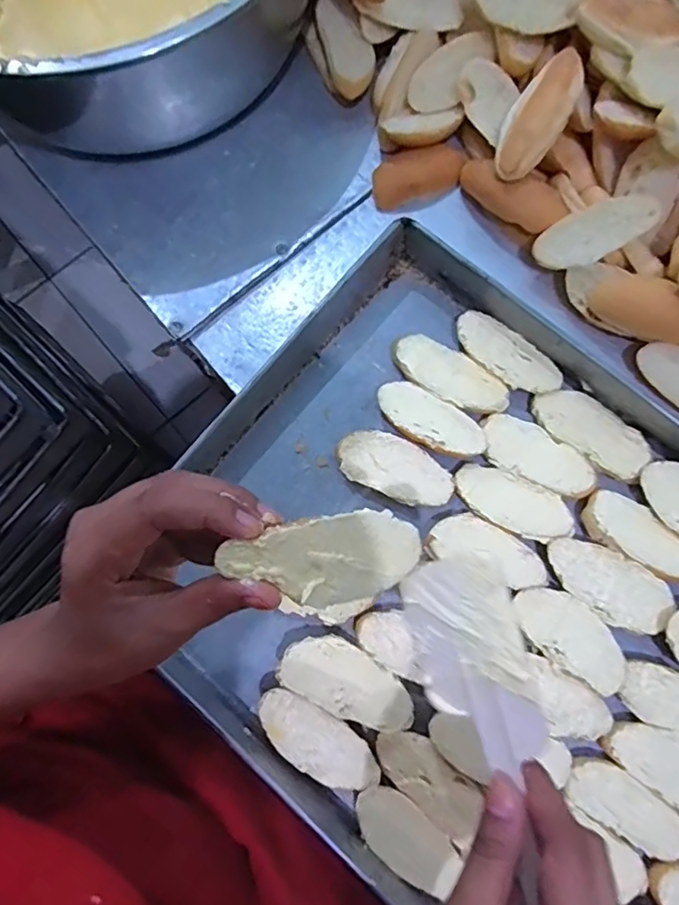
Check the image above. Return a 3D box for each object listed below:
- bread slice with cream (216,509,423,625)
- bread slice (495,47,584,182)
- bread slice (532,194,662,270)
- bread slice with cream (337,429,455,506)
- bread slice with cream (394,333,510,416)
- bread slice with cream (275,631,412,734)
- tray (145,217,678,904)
[{"bbox_3d":[-0.007,0.049,0.251,0.087,0.013,0.048,7,94,-19],"label":"bread slice with cream"},{"bbox_3d":[0.151,-0.257,0.430,0.043,0.008,0.096,28,100,20],"label":"bread slice"},{"bbox_3d":[0.194,-0.167,0.429,0.086,0.012,0.037,-19,76,22],"label":"bread slice"},{"bbox_3d":[0.043,0.012,0.427,0.088,0.015,0.043,22,78,6],"label":"bread slice with cream"},{"bbox_3d":[0.086,-0.059,0.441,0.094,0.013,0.038,30,79,8],"label":"bread slice with cream"},{"bbox_3d":[0.007,0.158,0.386,0.093,0.010,0.043,28,79,7],"label":"bread slice with cream"},{"bbox_3d":[0.168,0.145,0.379,0.605,0.039,0.384,40,80,9],"label":"tray"}]

